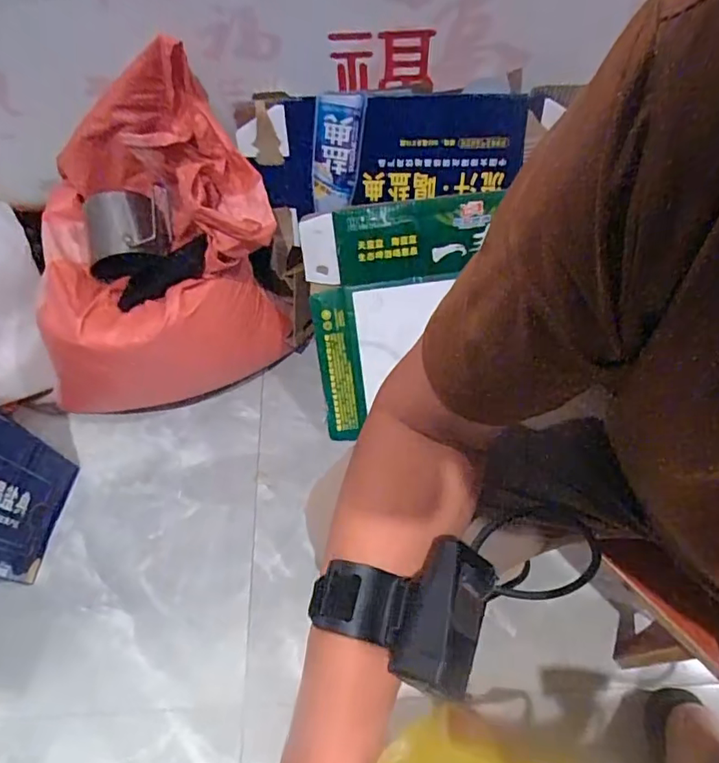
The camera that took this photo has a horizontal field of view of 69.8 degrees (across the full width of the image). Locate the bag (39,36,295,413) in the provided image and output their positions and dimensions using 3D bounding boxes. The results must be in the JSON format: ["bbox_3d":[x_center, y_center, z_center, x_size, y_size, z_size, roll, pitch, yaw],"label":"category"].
[{"bbox_3d":[-0.325,-0.200,0.805,0.387,0.439,0.315,-3,60,1],"label":"bag"}]

